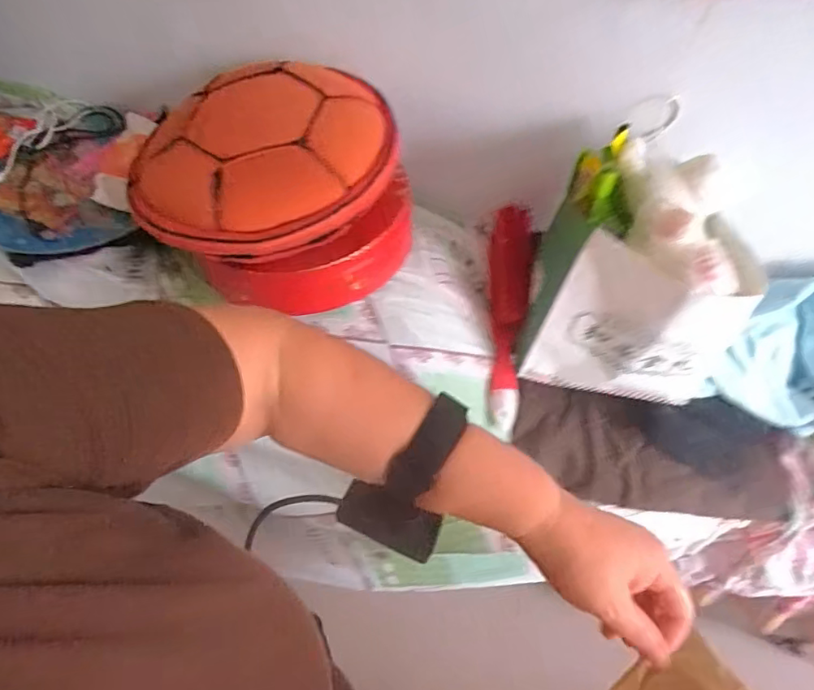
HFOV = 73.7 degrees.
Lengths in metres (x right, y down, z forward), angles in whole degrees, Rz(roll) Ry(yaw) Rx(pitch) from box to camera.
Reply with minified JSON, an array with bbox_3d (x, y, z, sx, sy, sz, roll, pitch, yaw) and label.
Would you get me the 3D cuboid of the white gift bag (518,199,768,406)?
[{"bbox_3d":[0.254,-0.042,0.631,0.223,0.208,0.110,14,54,10],"label":"white gift bag"}]

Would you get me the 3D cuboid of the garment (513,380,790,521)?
[{"bbox_3d":[0.304,0.143,0.739,0.301,0.040,0.144,7,88,4],"label":"garment"}]

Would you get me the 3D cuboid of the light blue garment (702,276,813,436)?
[{"bbox_3d":[0.558,0.000,0.736,0.313,0.125,0.167,-33,60,-23],"label":"light blue garment"}]

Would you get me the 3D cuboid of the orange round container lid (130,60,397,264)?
[{"bbox_3d":[-0.153,-0.205,0.607,0.258,0.083,0.243,0,53,0],"label":"orange round container lid"}]

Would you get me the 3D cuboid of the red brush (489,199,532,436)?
[{"bbox_3d":[0.130,-0.047,0.719,0.055,0.070,0.310,4,81,2],"label":"red brush"}]

